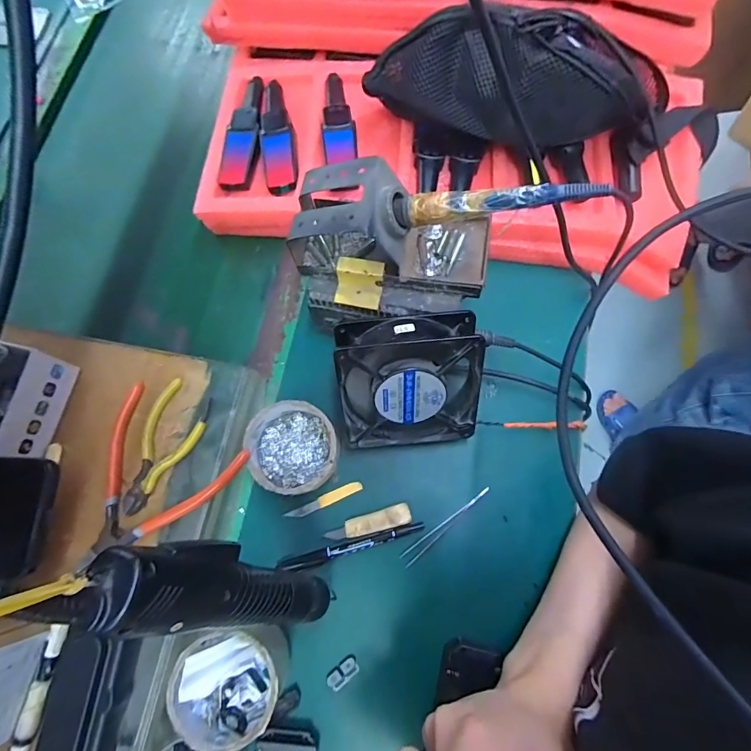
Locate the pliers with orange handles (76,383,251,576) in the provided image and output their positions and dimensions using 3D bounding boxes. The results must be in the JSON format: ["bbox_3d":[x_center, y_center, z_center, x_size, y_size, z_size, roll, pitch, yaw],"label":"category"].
[{"bbox_3d":[-0.197,0.092,0.354,0.121,0.014,0.137,31,78,9],"label":"pliers with orange handles"}]

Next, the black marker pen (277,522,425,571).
[{"bbox_3d":[-0.021,0.157,0.392,0.133,0.008,0.013,-17,75,-3],"label":"black marker pen"}]

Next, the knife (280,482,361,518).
[{"bbox_3d":[-0.049,0.121,0.409,0.076,0.004,0.011,-24,75,-5],"label":"knife"}]

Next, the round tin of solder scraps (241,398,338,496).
[{"bbox_3d":[-0.074,0.066,0.397,0.083,0.056,0.080,0,75,1],"label":"round tin of solder scraps"}]

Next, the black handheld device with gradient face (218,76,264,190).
[{"bbox_3d":[-0.146,-0.279,0.482,0.039,0.013,0.152,6,75,3],"label":"black handheld device with gradient face"}]

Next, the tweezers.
[{"bbox_3d":[0.065,0.139,0.400,0.104,0.004,0.012,-40,77,-9],"label":"tweezers"}]

